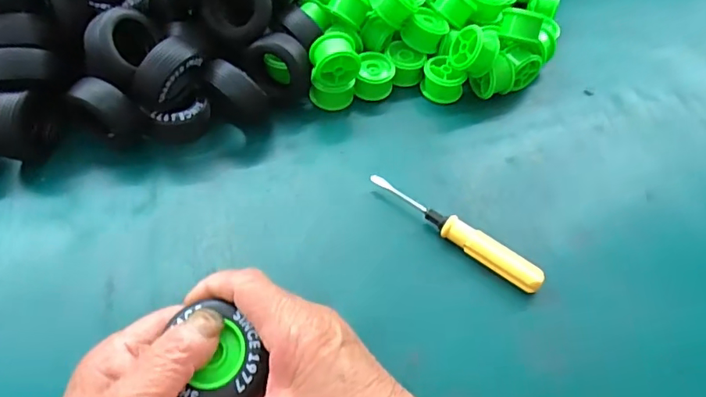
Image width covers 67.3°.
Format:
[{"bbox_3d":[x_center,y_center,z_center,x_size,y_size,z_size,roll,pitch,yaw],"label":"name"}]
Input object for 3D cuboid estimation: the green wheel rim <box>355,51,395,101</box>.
[{"bbox_3d":[0.017,-0.094,0.413,0.027,0.027,0.025,12,53,4],"label":"green wheel rim"}]

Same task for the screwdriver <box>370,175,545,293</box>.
[{"bbox_3d":[0.063,0.021,0.341,0.123,0.017,0.015,33,57,18],"label":"screwdriver"}]

